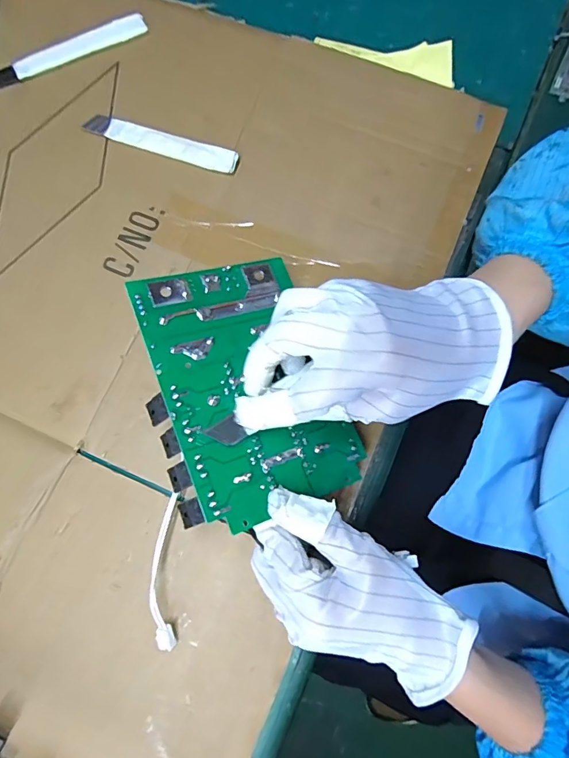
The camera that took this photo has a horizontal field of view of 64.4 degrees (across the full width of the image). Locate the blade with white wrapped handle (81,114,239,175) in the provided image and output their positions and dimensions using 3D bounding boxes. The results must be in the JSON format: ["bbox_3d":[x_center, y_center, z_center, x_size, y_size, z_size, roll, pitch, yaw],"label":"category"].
[{"bbox_3d":[-0.105,-0.201,0.381,0.139,0.008,0.021,20,78,6],"label":"blade with white wrapped handle"}]

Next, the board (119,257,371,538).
[{"bbox_3d":[-0.028,0.004,0.292,0.116,0.019,0.162,-17,76,-23],"label":"board"}]

